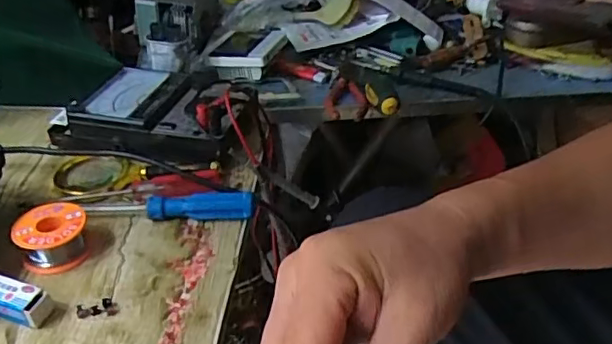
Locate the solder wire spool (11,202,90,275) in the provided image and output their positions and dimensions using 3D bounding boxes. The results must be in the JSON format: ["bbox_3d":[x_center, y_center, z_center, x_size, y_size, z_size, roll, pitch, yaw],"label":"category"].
[{"bbox_3d":[-0.200,0.051,0.447,0.051,0.028,0.054,-14,38,-20],"label":"solder wire spool"}]

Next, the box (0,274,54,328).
[{"bbox_3d":[-0.207,0.090,0.398,0.055,0.021,0.020,13,37,17],"label":"box"}]

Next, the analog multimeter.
[{"bbox_3d":[-0.163,-0.059,0.592,0.176,0.049,0.119,7,36,9],"label":"analog multimeter"}]

